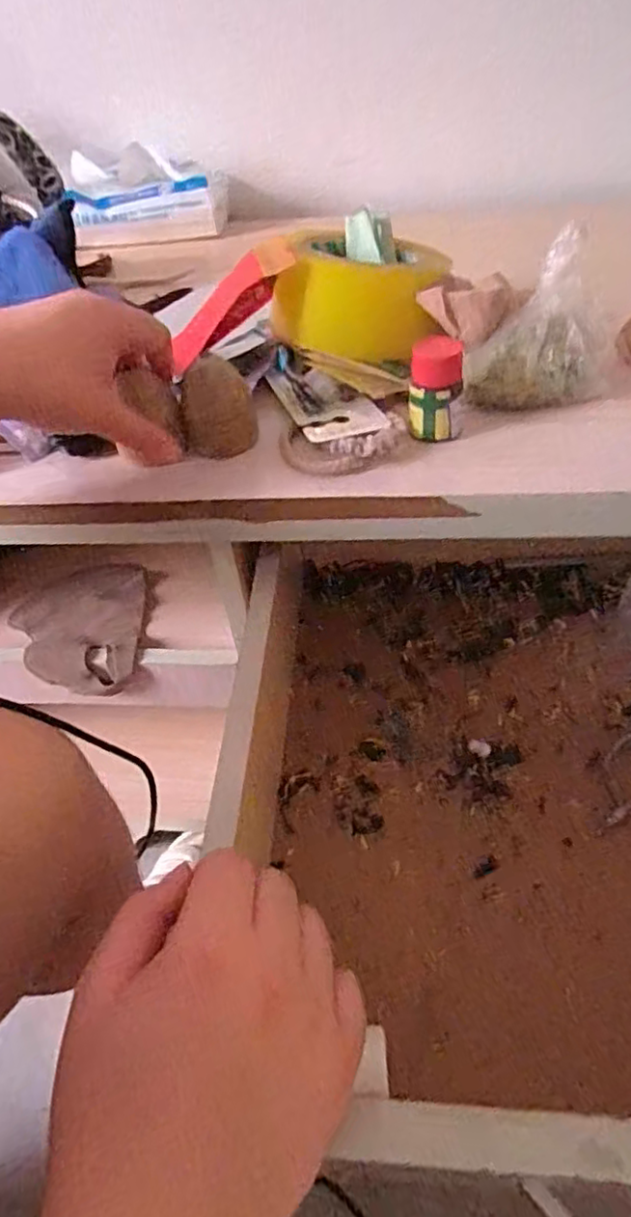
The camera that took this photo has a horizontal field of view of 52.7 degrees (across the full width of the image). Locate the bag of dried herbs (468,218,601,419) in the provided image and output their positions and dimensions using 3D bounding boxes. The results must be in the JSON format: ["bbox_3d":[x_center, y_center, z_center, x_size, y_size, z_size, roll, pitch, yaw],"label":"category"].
[{"bbox_3d":[0.142,-0.177,0.406,0.083,0.074,0.085,12,49,18],"label":"bag of dried herbs"}]

